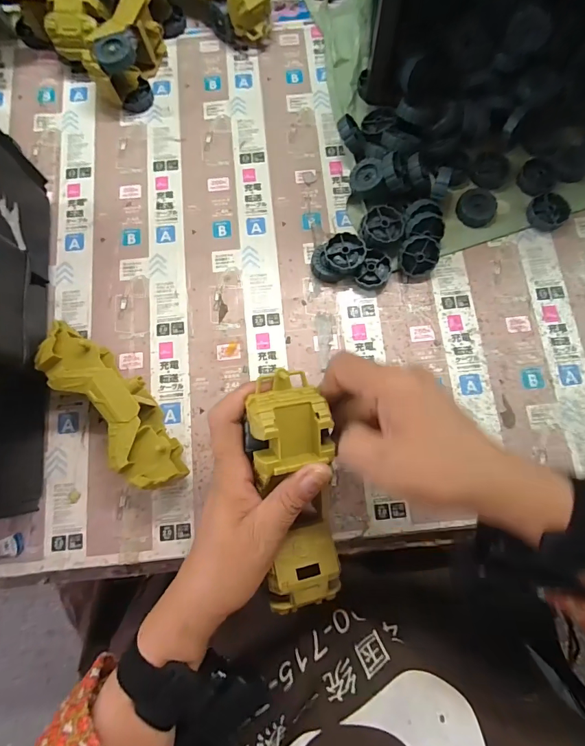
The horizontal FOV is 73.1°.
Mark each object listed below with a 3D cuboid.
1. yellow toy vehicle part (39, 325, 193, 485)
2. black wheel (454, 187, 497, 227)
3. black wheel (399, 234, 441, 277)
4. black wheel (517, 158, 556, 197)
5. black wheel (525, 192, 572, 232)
[{"bbox_3d":[-0.153,0.027,0.346,0.053,0.059,0.169,-42,80,-8],"label":"yellow toy vehicle part"},{"bbox_3d":[0.191,-0.172,0.410,0.038,0.011,0.039,0,78,1],"label":"black wheel"},{"bbox_3d":[0.125,-0.114,0.388,0.038,0.012,0.041,-33,117,12],"label":"black wheel"},{"bbox_3d":[0.254,-0.203,0.411,0.035,0.015,0.037,0,78,1],"label":"black wheel"},{"bbox_3d":[0.263,-0.165,0.407,0.036,0.016,0.038,0,78,1],"label":"black wheel"}]

